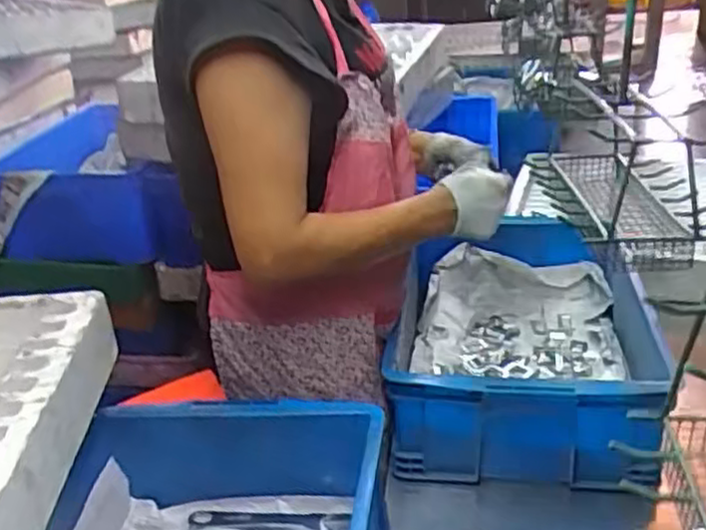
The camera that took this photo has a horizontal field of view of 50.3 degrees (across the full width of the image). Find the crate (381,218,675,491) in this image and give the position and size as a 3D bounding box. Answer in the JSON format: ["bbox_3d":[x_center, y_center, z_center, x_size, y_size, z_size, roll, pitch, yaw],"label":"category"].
[{"bbox_3d":[0.259,0.113,1.182,0.363,0.176,0.492,1,28,13],"label":"crate"}]

